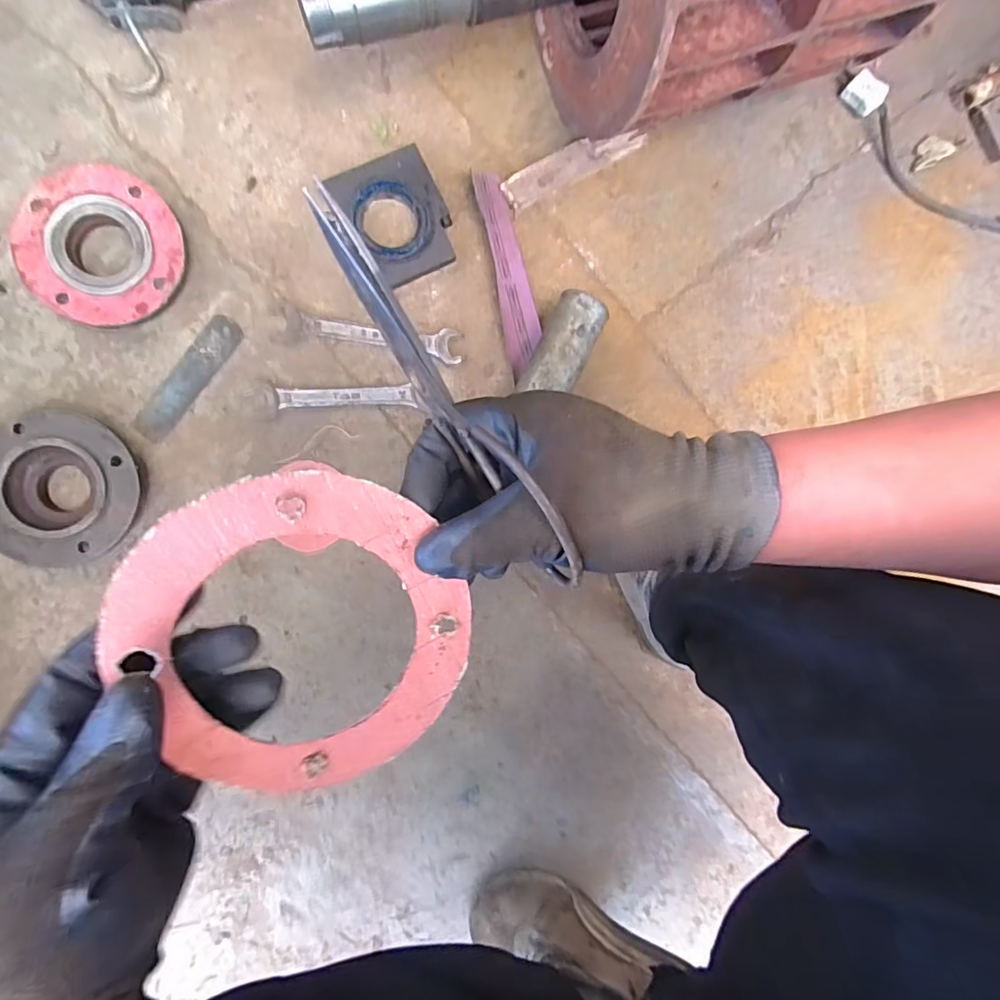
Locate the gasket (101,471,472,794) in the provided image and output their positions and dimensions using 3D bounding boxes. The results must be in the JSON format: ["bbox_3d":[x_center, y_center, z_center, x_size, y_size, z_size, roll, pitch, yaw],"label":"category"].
[{"bbox_3d":[-0.085,0.064,0.240,0.139,0.006,0.153,-22,111,-11],"label":"gasket"}]

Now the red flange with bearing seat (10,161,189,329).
[{"bbox_3d":[-0.403,-0.257,0.541,0.148,0.032,0.157,-2,92,-8],"label":"red flange with bearing seat"}]

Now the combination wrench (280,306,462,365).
[{"bbox_3d":[-0.142,-0.184,0.594,0.194,0.007,0.038,5,91,-8],"label":"combination wrench"}]

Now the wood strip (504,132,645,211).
[{"bbox_3d":[0.090,-0.394,0.617,0.186,0.020,0.037,-29,95,-6],"label":"wood strip"}]

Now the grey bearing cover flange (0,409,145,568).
[{"bbox_3d":[-0.444,-0.013,0.542,0.145,0.038,0.154,0,91,-8],"label":"grey bearing cover flange"}]

